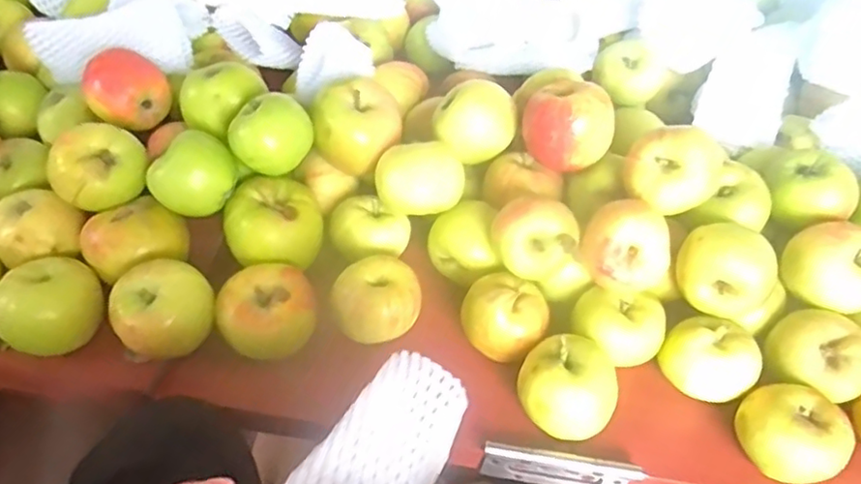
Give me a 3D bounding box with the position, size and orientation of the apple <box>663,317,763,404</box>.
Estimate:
[{"bbox_3d":[0.191,0.087,0.441,0.049,0.058,0.058,-31,60,-25],"label":"apple"}]

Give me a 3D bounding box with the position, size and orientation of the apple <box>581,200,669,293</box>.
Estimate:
[{"bbox_3d":[0.133,0.005,0.428,0.056,0.045,0.051,2,51,-3],"label":"apple"}]

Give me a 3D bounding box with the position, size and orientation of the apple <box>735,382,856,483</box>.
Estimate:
[{"bbox_3d":[0.235,0.129,0.418,0.058,0.056,0.063,2,51,-3],"label":"apple"}]

